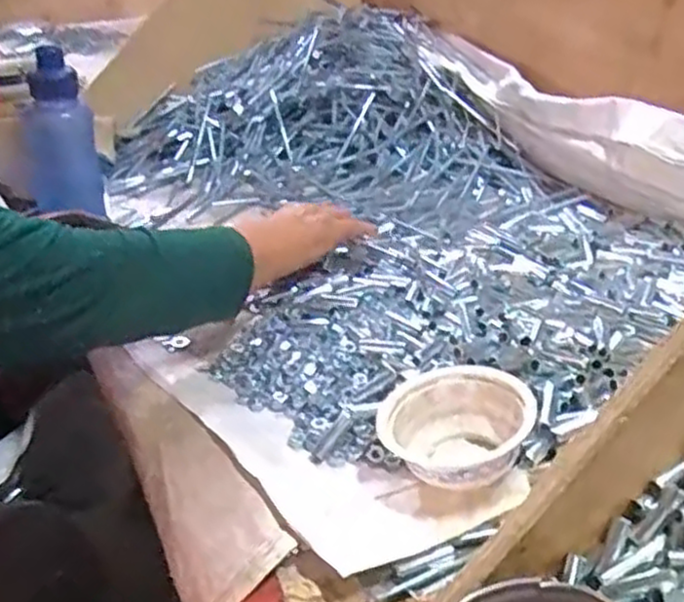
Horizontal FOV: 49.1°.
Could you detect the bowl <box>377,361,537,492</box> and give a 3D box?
[{"bbox_3d":[0.093,0.098,0.581,0.112,0.053,0.118,-30,40,-21],"label":"bowl"}]

